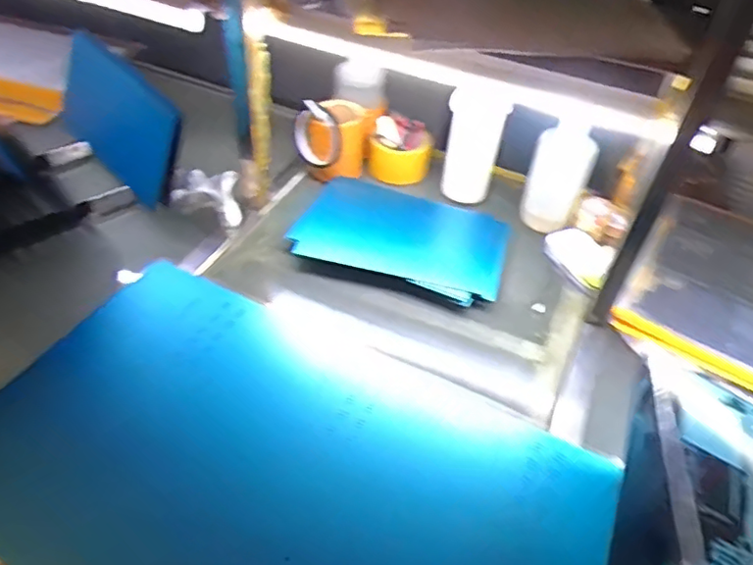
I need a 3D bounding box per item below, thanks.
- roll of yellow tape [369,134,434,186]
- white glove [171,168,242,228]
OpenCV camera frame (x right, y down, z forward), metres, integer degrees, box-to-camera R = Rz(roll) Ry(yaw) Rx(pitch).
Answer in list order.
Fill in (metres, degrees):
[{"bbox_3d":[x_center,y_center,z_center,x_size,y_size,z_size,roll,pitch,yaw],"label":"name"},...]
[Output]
[{"bbox_3d":[0.039,-0.206,0.968,0.096,0.063,0.096,3,44,-3],"label":"roll of yellow tape"},{"bbox_3d":[-0.224,-0.109,0.806,0.104,0.066,0.056,21,46,14],"label":"white glove"}]

